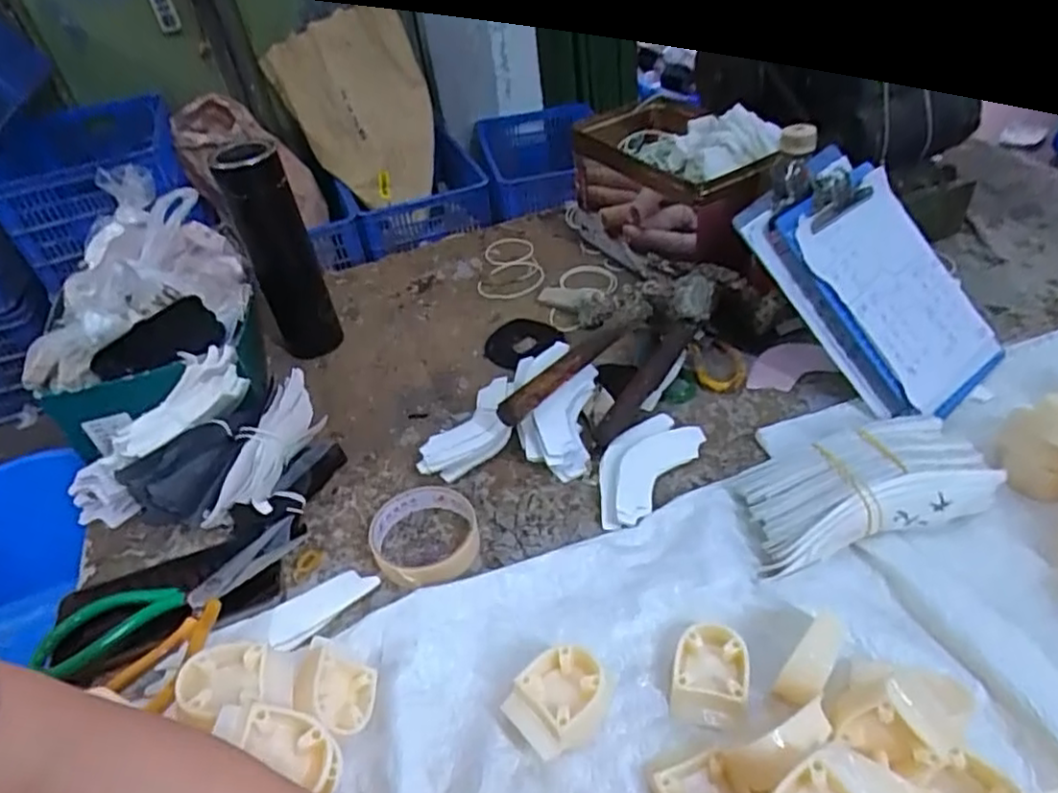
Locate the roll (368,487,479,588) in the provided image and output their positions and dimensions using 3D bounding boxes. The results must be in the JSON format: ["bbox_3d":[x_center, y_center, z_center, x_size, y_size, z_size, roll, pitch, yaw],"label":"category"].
[{"bbox_3d":[-0.080,0.112,0.533,0.086,0.024,0.088,-4,40,4],"label":"roll"}]

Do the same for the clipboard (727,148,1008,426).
[{"bbox_3d":[0.322,-0.107,0.621,0.165,0.031,0.253,-34,85,-22],"label":"clipboard"}]

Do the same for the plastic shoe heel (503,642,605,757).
[{"bbox_3d":[0.020,0.190,0.413,0.059,0.036,0.050,-32,45,-26],"label":"plastic shoe heel"}]

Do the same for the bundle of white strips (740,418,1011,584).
[{"bbox_3d":[0.255,0.069,0.512,0.200,0.042,0.092,-17,41,-12],"label":"bundle of white strips"}]

